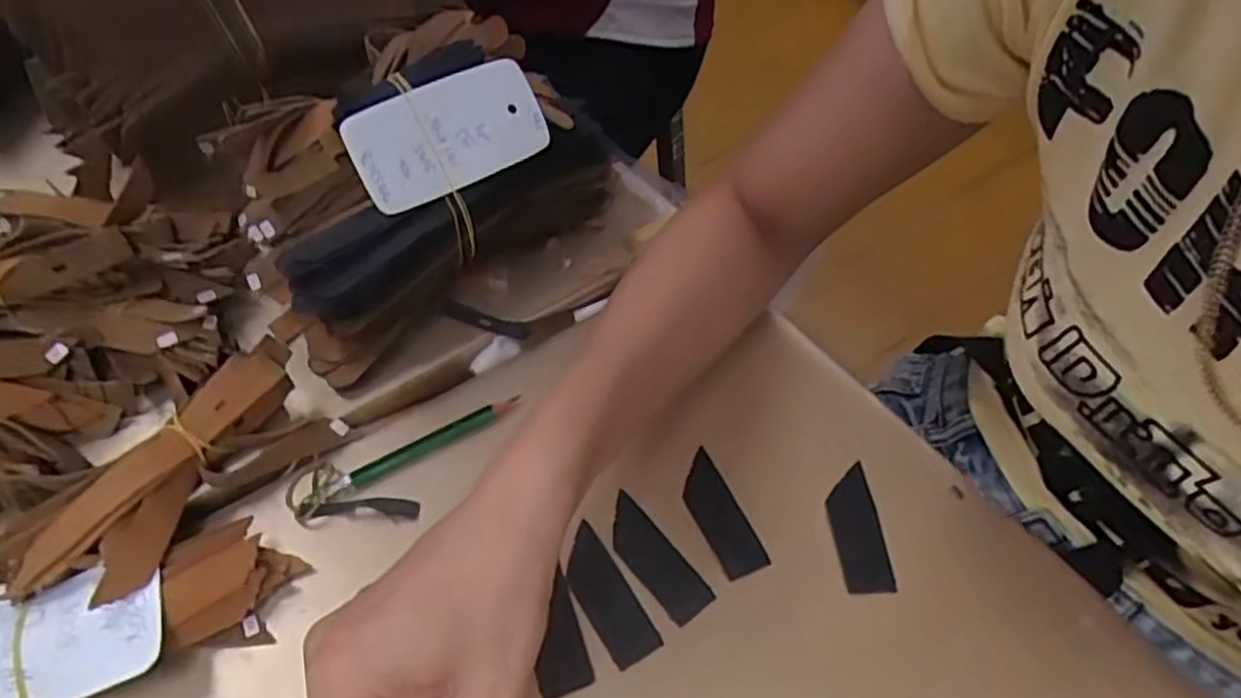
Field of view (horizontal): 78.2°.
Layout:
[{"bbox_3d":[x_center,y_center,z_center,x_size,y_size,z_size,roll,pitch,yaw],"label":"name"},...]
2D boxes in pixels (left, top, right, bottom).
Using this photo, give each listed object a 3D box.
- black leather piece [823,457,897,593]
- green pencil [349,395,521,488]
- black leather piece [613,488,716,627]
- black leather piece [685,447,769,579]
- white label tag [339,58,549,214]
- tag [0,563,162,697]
[{"bbox_3d":[0.111,0.083,0.359,0.023,0.004,0.062,-1,50,-4],"label":"black leather piece"},{"bbox_3d":[-0.090,0.045,0.378,0.088,0.011,0.008,-26,56,-23],"label":"green pencil"},{"bbox_3d":[0.014,0.094,0.348,0.024,0.004,0.065,-28,57,-24],"label":"black leather piece"},{"bbox_3d":[0.046,0.077,0.361,0.020,0.004,0.062,-18,53,-18],"label":"black leather piece"},{"bbox_3d":[-0.088,-0.114,0.404,0.103,0.011,0.053,-29,101,-20],"label":"white label tag"},{"bbox_3d":[-0.229,0.114,0.287,0.101,0.006,0.050,-15,57,-12],"label":"tag"}]

